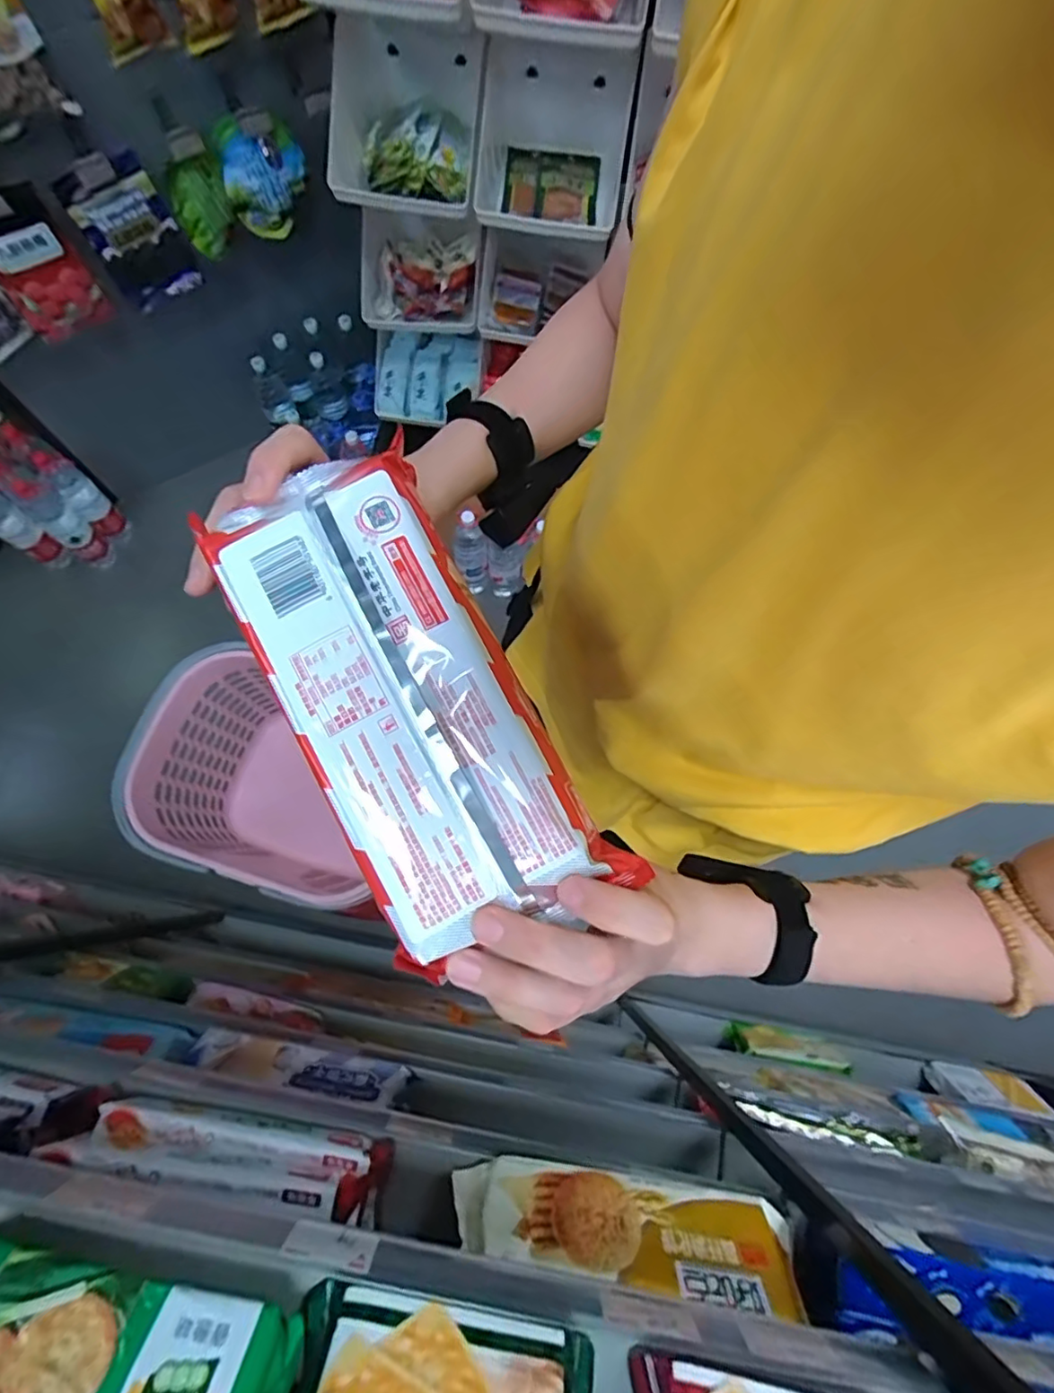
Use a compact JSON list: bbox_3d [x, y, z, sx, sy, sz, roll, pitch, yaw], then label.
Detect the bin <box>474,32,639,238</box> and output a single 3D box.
[{"bbox_3d":[0.038,-0.880,0.940,0.227,0.175,0.275,9,72,0],"label":"bin"}]

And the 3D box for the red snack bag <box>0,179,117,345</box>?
[{"bbox_3d":[-0.912,-0.800,1.078,0.153,0.271,0.059,-42,79,-14],"label":"red snack bag"}]

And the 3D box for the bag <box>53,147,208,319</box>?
[{"bbox_3d":[-0.775,-0.909,1.139,0.165,0.251,0.021,-29,76,-11],"label":"bag"}]

